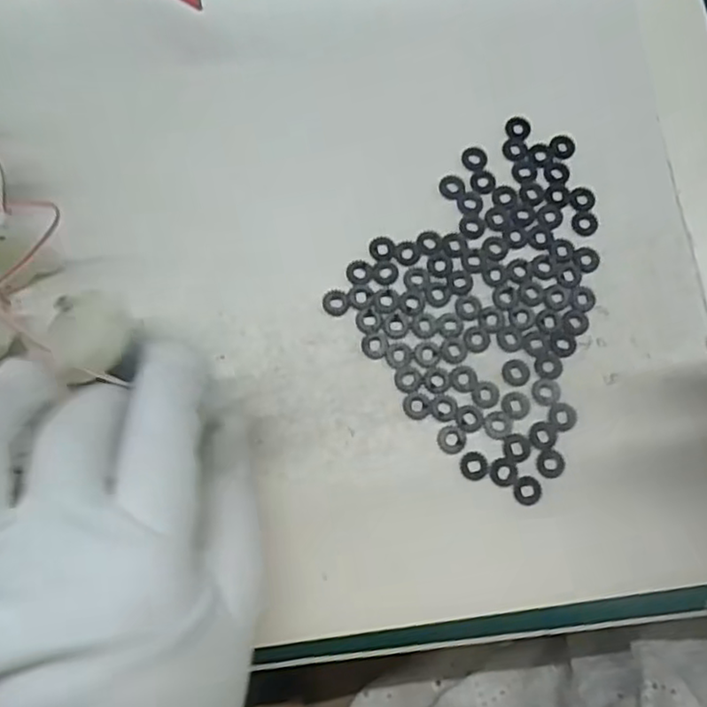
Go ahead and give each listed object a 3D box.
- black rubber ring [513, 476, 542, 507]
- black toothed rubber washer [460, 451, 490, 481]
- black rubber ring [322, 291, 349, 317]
[{"bbox_3d":[0.064,0.050,0.246,0.010,0.004,0.010,0,76,-1],"label":"black rubber ring"},{"bbox_3d":[0.045,0.041,0.248,0.010,0.004,0.010,0,76,-1],"label":"black toothed rubber washer"},{"bbox_3d":[-0.007,-0.020,0.263,0.010,0.004,0.011,0,76,-1],"label":"black rubber ring"}]

